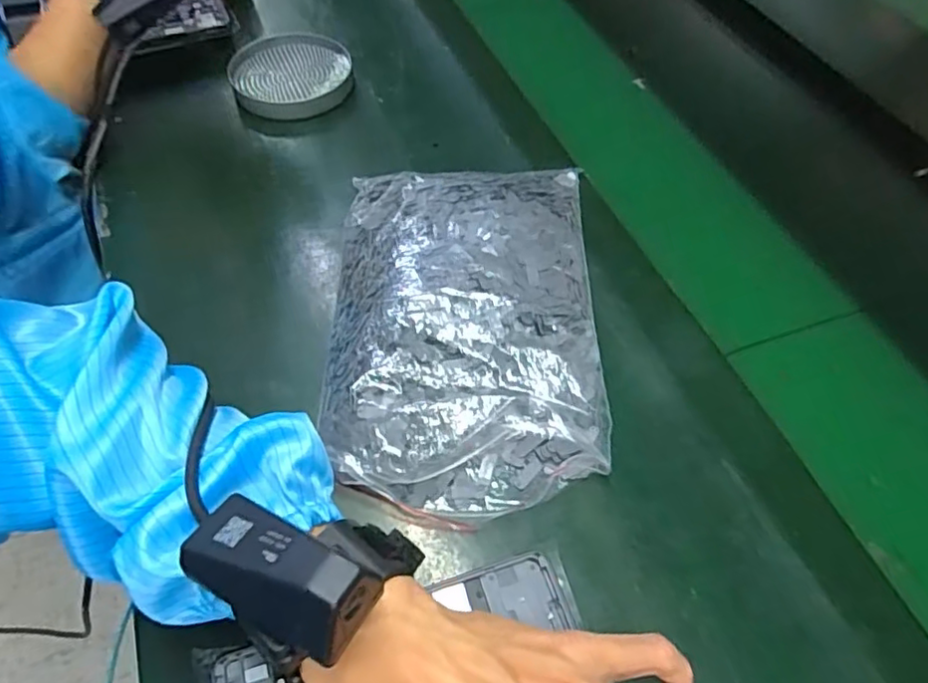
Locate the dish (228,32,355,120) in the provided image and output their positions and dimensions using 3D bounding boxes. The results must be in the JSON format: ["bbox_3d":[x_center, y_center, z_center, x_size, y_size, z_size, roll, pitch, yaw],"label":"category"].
[{"bbox_3d":[-0.164,-0.257,0.585,0.115,0.016,0.111,2,56,-3],"label":"dish"}]

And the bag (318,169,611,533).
[{"bbox_3d":[0.002,-0.020,0.417,0.178,0.030,0.274,2,56,-3],"label":"bag"}]

